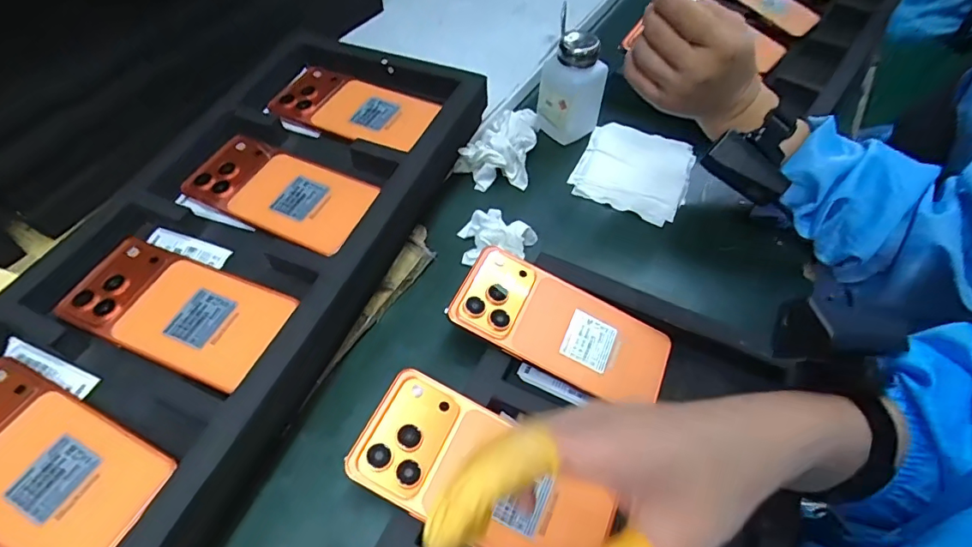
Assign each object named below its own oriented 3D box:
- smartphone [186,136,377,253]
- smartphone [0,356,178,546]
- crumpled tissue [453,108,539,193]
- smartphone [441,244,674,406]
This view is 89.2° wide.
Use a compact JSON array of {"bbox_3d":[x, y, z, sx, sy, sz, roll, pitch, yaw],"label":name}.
[{"bbox_3d":[-0.171,-0.068,0.411,0.154,0.010,0.075,21,56,15],"label":"smartphone"},{"bbox_3d":[-0.264,0.110,0.288,0.159,0.017,0.074,20,56,15],"label":"smartphone"},{"bbox_3d":[0.014,-0.136,0.511,0.077,0.037,0.102,9,54,7],"label":"crumpled tissue"},{"bbox_3d":[0.060,0.040,0.375,0.164,0.010,0.076,25,63,0],"label":"smartphone"}]

